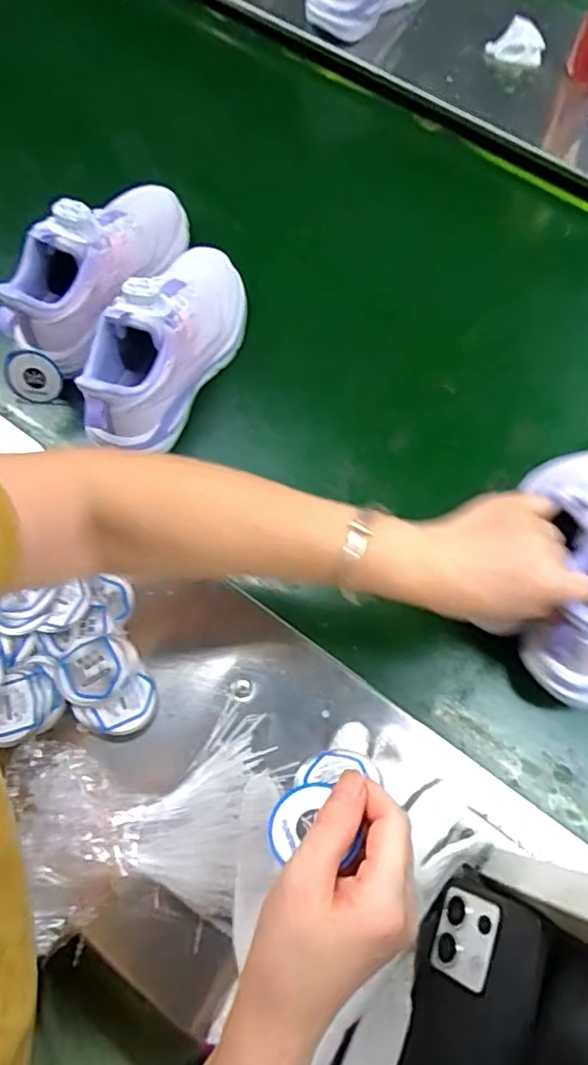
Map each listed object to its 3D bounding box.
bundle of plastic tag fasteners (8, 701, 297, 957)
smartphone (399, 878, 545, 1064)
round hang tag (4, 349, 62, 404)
[{"bbox_3d":[-0.094,0.190,0.408,0.168,0.035,0.120,-9,69,-6],"label":"bundle of plastic tag fasteners"},{"bbox_3d":[0.093,0.292,0.348,0.016,0.078,0.166,38,61,-26],"label":"smartphone"},{"bbox_3d":[-0.229,-0.137,0.548,0.048,0.047,0.004,-33,33,20],"label":"round hang tag"}]

